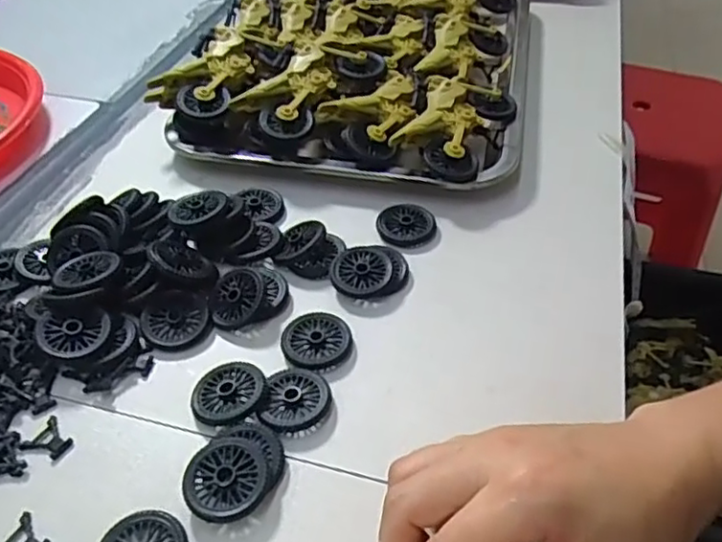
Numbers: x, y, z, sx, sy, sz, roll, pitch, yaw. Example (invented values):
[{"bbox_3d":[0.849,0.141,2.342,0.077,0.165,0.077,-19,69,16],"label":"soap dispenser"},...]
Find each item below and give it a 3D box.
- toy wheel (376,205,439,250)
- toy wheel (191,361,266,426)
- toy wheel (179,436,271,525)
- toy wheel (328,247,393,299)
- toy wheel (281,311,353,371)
[{"bbox_3d":[0.030,-0.030,0.411,0.038,0.006,0.038,0,44,0],"label":"toy wheel"},{"bbox_3d":[-0.067,0.063,0.320,0.034,0.008,0.037,0,44,0],"label":"toy wheel"},{"bbox_3d":[-0.061,0.095,0.283,0.035,0.012,0.038,0,44,0],"label":"toy wheel"},{"bbox_3d":[0.000,0.001,0.377,0.036,0.011,0.034,0,44,0],"label":"toy wheel"},{"bbox_3d":[-0.024,0.038,0.344,0.037,0.006,0.037,0,44,0],"label":"toy wheel"}]

